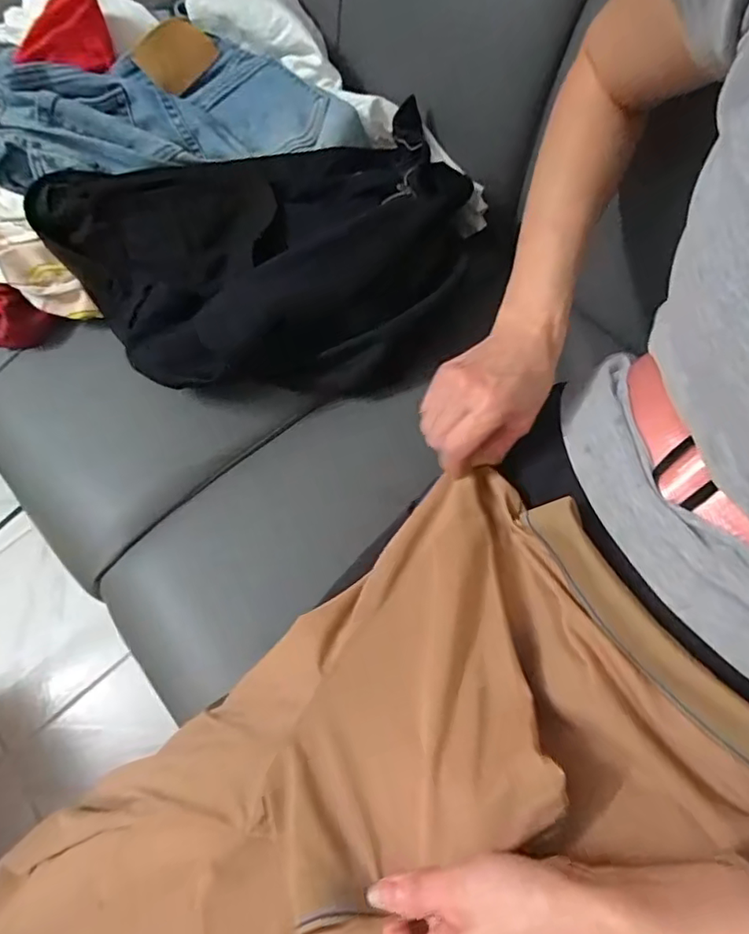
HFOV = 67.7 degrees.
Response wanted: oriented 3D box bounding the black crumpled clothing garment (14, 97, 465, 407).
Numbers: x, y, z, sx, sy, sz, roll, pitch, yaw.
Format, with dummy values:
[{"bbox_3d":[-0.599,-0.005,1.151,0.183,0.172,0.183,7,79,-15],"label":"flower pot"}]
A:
[{"bbox_3d":[-0.119,-0.206,0.573,0.382,0.129,0.238,-8,64,-1],"label":"black crumpled clothing garment"}]

